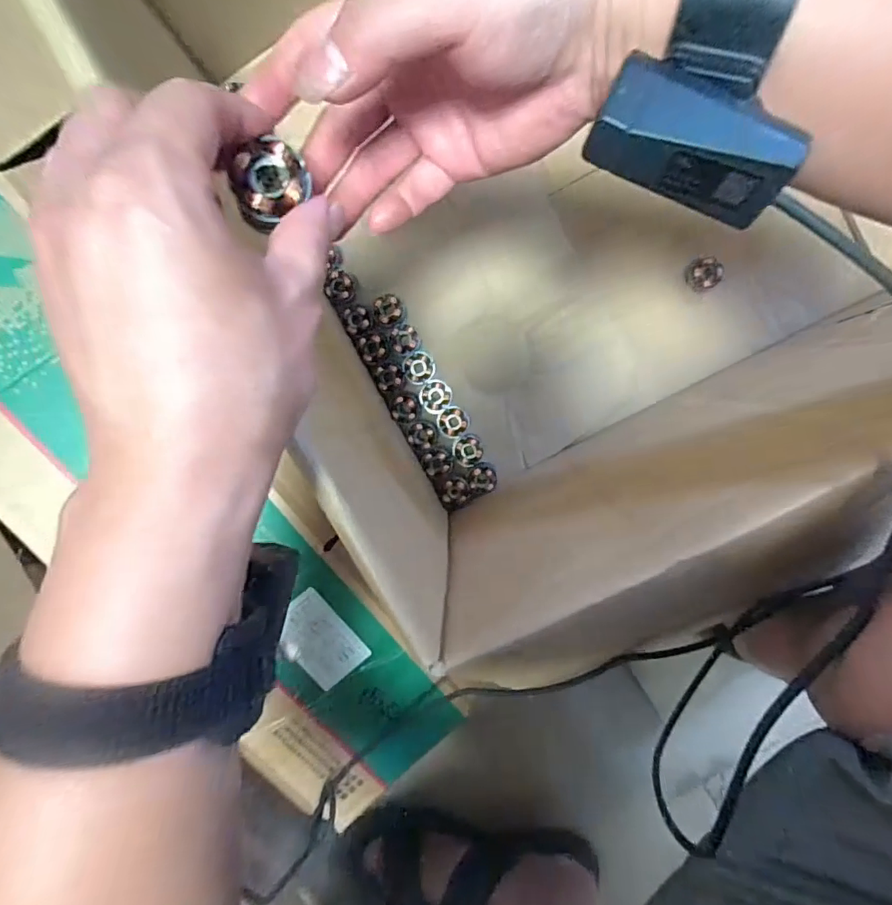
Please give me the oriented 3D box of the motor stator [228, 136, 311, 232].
[{"bbox_3d":[-0.067,-0.101,0.191,0.030,0.011,0.025,-44,95,7],"label":"motor stator"}]

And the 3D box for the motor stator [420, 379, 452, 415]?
[{"bbox_3d":[-0.009,-0.054,0.493,0.030,0.018,0.029,0,98,1],"label":"motor stator"}]

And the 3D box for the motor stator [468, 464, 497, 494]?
[{"bbox_3d":[0.035,0.025,0.493,0.027,0.009,0.027,-4,98,2],"label":"motor stator"}]

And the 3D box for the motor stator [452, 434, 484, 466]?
[{"bbox_3d":[0.021,-0.002,0.494,0.028,0.012,0.030,-6,98,2],"label":"motor stator"}]

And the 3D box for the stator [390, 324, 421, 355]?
[{"bbox_3d":[-0.038,-0.107,0.488,0.027,0.024,0.027,0,98,1],"label":"stator"}]

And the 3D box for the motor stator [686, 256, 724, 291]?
[{"bbox_3d":[0.241,-0.166,0.478,0.028,0.014,0.029,0,98,1],"label":"motor stator"}]

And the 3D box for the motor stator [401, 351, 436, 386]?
[{"bbox_3d":[-0.025,-0.081,0.491,0.030,0.023,0.030,-5,98,2],"label":"motor stator"}]

